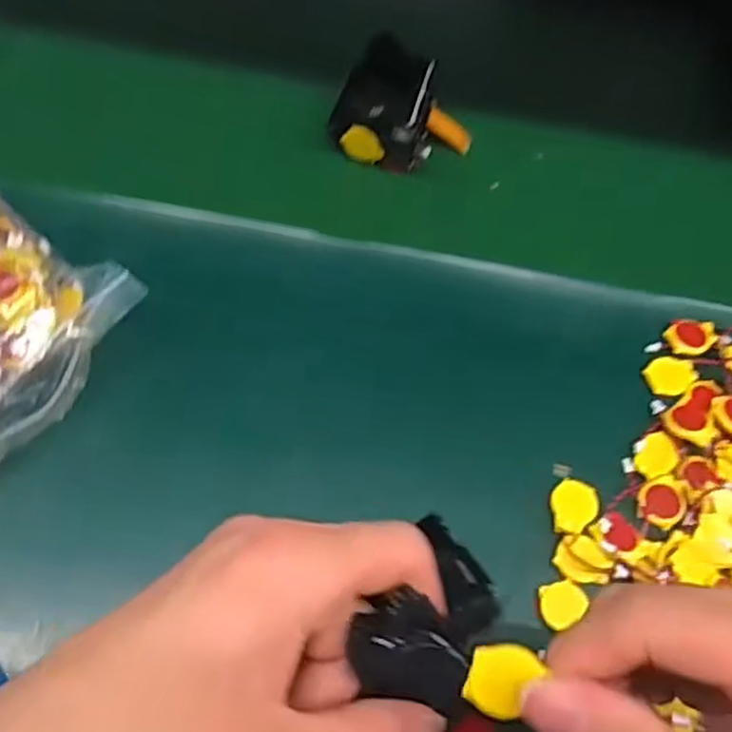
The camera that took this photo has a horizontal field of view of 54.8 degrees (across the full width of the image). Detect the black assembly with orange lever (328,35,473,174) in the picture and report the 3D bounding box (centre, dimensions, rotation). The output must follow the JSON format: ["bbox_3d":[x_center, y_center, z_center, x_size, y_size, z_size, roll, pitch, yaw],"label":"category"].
[{"bbox_3d":[0.022,-0.146,0.409,0.075,0.037,0.072,20,61,5],"label":"black assembly with orange lever"}]

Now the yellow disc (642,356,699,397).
[{"bbox_3d":[0.148,0.003,0.342,0.027,0.004,0.020,-34,69,-22],"label":"yellow disc"}]

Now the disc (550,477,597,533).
[{"bbox_3d":[0.091,0.062,0.308,0.020,0.004,0.025,16,60,3],"label":"disc"}]

